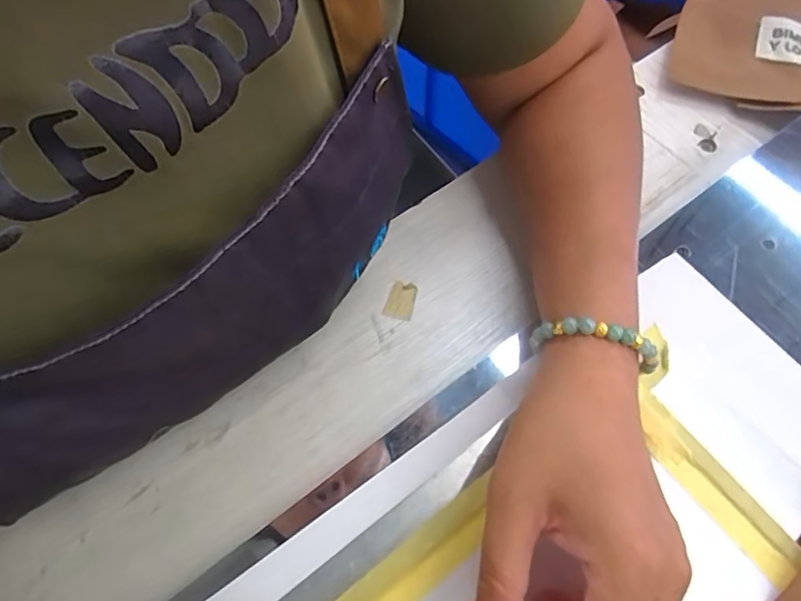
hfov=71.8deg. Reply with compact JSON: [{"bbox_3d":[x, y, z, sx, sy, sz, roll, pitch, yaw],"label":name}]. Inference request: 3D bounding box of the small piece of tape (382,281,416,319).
[{"bbox_3d":[0.000,0.000,0.344,0.017,0.004,0.024,12,62,8],"label":"small piece of tape"}]

